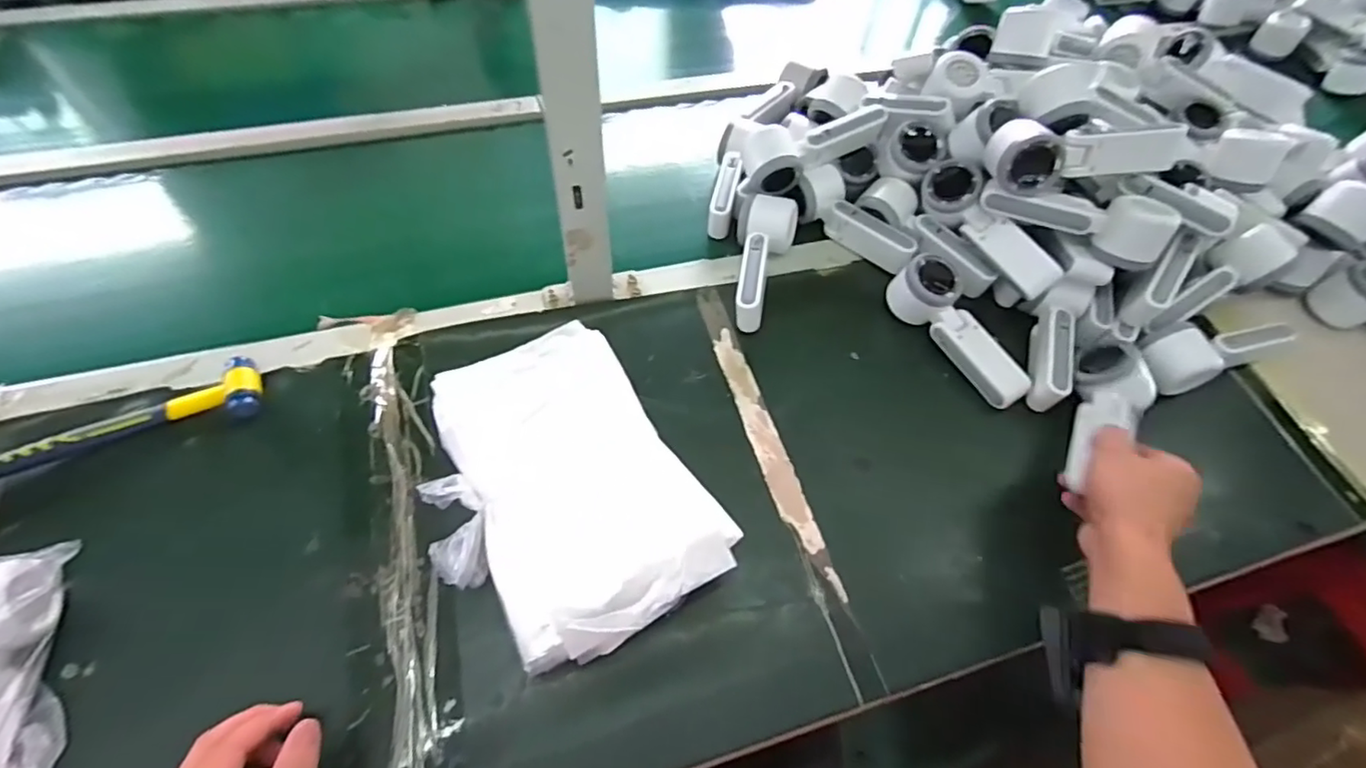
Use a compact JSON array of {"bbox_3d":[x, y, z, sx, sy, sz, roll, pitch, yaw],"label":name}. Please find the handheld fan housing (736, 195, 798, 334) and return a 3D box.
[{"bbox_3d":[0.083,-0.126,0.617,0.060,0.056,0.143,10,57,1],"label":"handheld fan housing"}]

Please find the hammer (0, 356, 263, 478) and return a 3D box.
[{"bbox_3d":[-0.487,0.035,0.492,0.241,0.023,0.060,-18,61,-15],"label":"hammer"}]

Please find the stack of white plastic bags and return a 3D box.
[{"bbox_3d":[-0.098,0.086,0.467,0.196,0.064,0.245,-31,65,-21],"label":"stack of white plastic bags"}]

